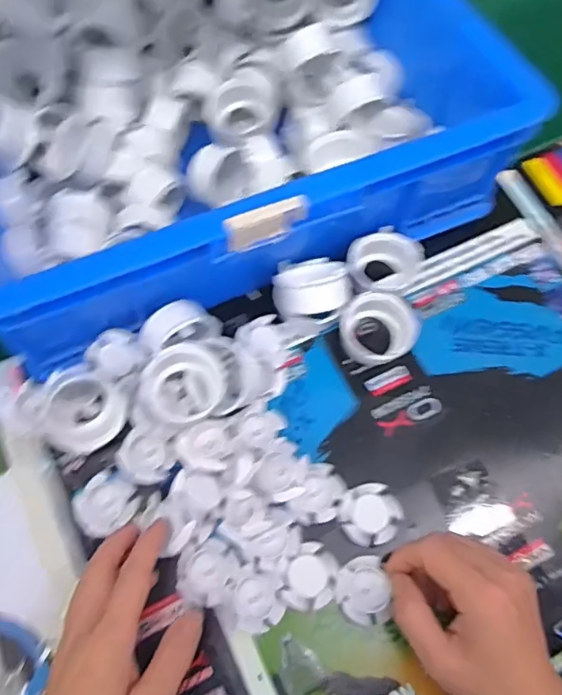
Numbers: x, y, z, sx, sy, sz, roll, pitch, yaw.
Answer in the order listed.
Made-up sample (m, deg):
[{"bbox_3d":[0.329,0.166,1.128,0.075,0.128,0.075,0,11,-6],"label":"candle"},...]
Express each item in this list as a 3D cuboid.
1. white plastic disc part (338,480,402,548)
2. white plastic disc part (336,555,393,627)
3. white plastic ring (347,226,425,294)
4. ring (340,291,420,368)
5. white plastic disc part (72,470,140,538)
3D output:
[{"bbox_3d":[0.062,0.116,0.396,0.041,0.013,0.041,0,66,-1],"label":"white plastic disc part"},{"bbox_3d":[0.053,0.159,0.372,0.033,0.010,0.041,-9,66,-5],"label":"white plastic disc part"},{"bbox_3d":[0.084,-0.070,0.463,0.051,0.035,0.054,0,66,-1],"label":"white plastic ring"},{"bbox_3d":[0.075,-0.014,0.445,0.058,0.018,0.060,-28,99,-11],"label":"ring"},{"bbox_3d":[-0.122,0.110,0.396,0.039,0.008,0.039,0,66,-1],"label":"white plastic disc part"}]

